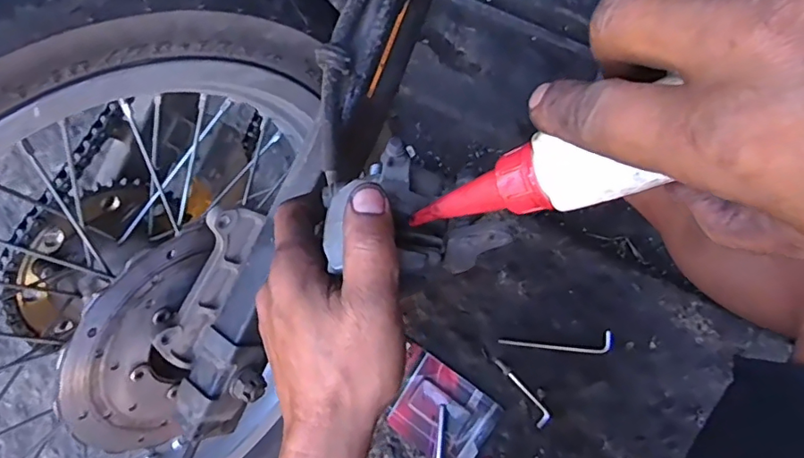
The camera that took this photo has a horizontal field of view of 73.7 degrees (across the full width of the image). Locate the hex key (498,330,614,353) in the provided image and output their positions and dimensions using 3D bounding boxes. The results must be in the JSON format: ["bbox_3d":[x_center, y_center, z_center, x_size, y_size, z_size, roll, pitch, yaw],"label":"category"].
[{"bbox_3d":[0.207,0.154,0.721,0.150,0.012,0.027,-2,74,0],"label":"hex key"}]

